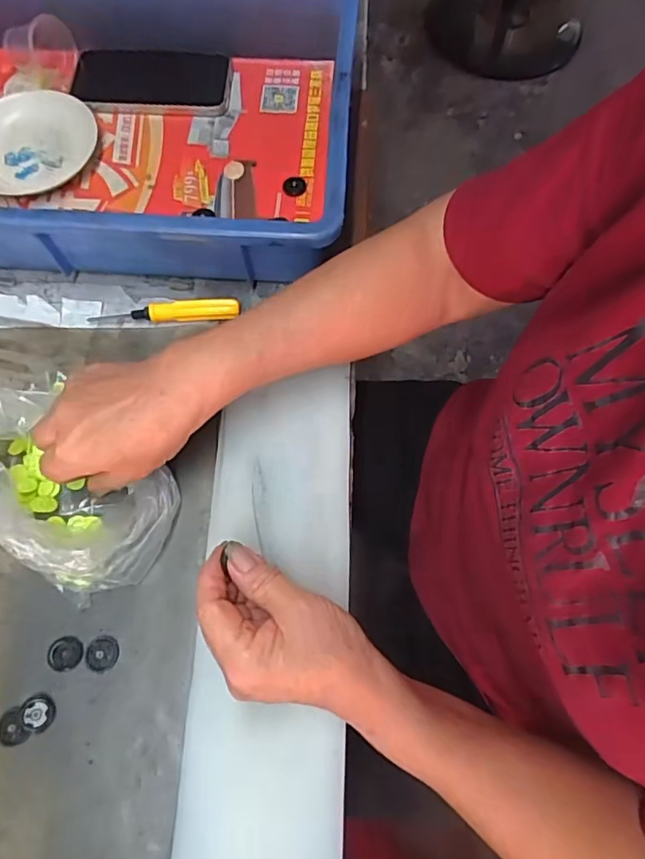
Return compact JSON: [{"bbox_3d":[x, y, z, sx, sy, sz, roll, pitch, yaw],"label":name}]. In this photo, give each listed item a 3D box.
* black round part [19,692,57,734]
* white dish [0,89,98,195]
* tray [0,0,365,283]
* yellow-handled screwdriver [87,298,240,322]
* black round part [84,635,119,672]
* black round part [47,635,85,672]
[{"bbox_3d":[-0.172,0.170,0.318,0.020,0.004,0.020,0,69,-1],"label":"black round part"},{"bbox_3d":[-0.264,-0.260,0.476,0.116,0.023,0.104,-20,70,-9],"label":"white dish"},{"bbox_3d":[-0.197,-0.264,0.450,0.435,0.087,0.289,4,69,1],"label":"tray"},{"bbox_3d":[-0.125,-0.094,0.420,0.116,0.015,0.014,-1,69,-1],"label":"yellow-handled screwdriver"},{"bbox_3d":[-0.138,0.140,0.330,0.020,0.004,0.020,0,69,-1],"label":"black round part"},{"bbox_3d":[-0.161,0.140,0.331,0.022,0.004,0.020,0,69,-1],"label":"black round part"}]

